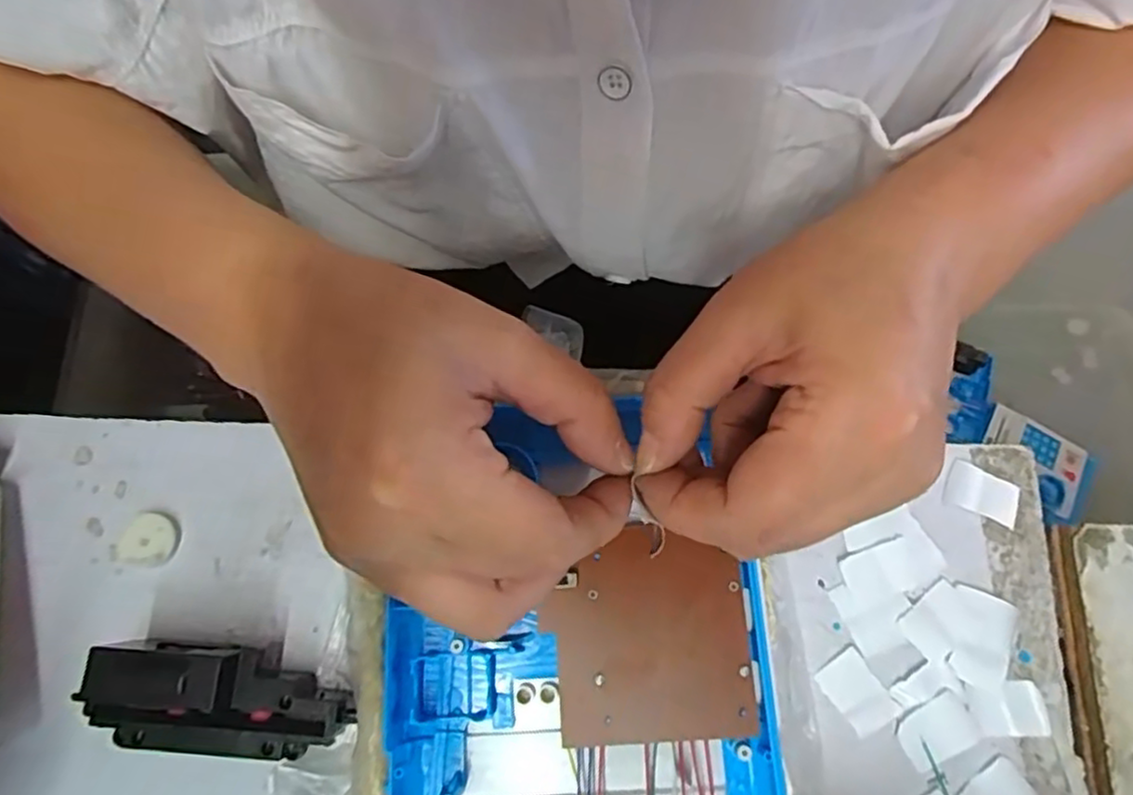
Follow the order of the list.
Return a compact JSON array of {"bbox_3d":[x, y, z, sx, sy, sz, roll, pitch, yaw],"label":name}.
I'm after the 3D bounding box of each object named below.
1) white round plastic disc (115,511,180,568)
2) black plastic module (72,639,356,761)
[{"bbox_3d":[-0.180,0.061,0.292,0.023,0.006,0.023,-1,73,2],"label":"white round plastic disc"},{"bbox_3d":[-0.133,0.115,0.260,0.097,0.037,0.037,4,73,3],"label":"black plastic module"}]

